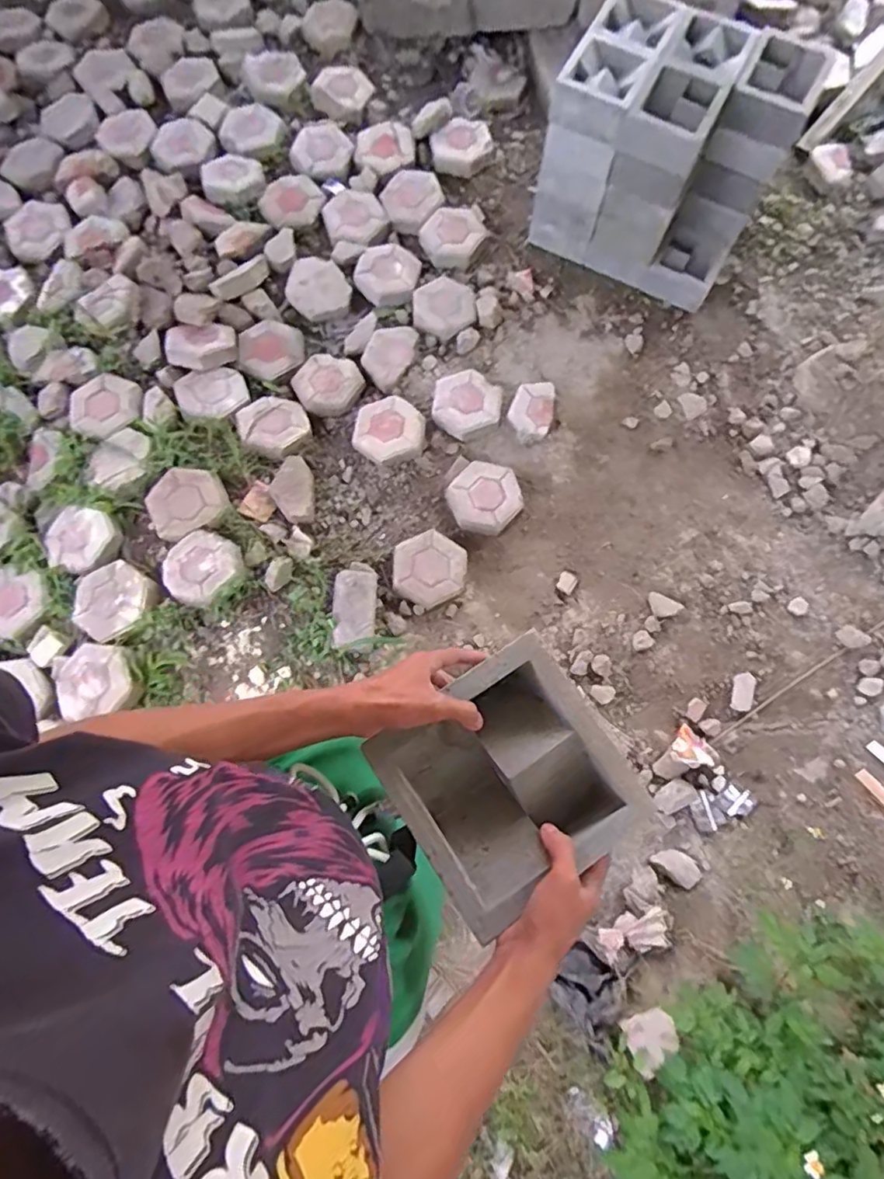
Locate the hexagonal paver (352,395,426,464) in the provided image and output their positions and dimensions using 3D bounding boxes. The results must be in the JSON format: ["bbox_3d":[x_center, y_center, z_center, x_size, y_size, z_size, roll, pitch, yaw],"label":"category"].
[{"bbox_3d":[-0.155,-0.472,1.716,0.220,0.047,0.198,-15,75,-3],"label":"hexagonal paver"}]

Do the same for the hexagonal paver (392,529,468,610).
[{"bbox_3d":[-0.035,-0.058,1.613,0.204,0.050,0.214,4,75,3],"label":"hexagonal paver"}]

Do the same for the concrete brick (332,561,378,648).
[{"bbox_3d":[-0.228,0.033,1.524,0.103,0.056,0.225,0,75,2],"label":"concrete brick"}]

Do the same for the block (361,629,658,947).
[{"bbox_3d":[0.062,0.177,0.549,0.195,0.074,0.193,-33,76,-7],"label":"block"}]

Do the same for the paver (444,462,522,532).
[{"bbox_3d":[0.125,-0.266,1.696,0.207,0.076,0.201,-23,75,-4],"label":"paver"}]

